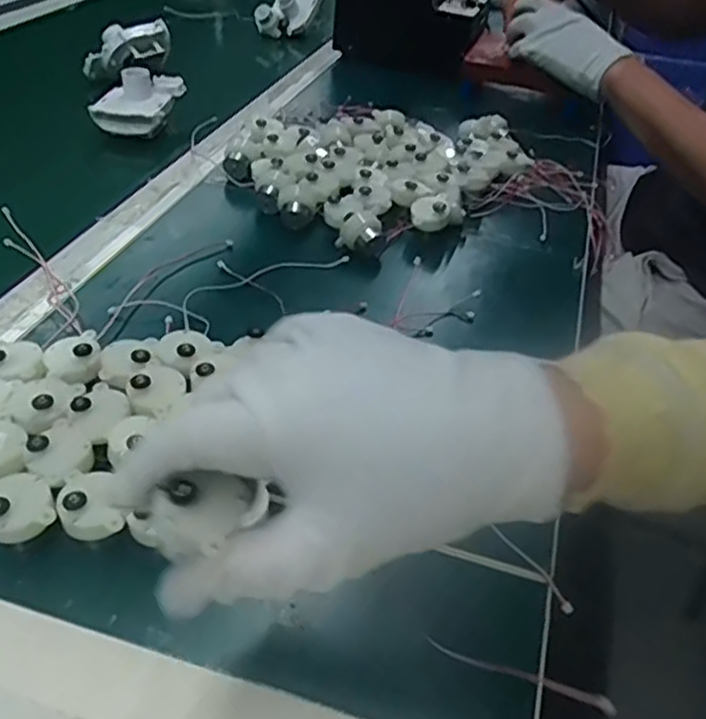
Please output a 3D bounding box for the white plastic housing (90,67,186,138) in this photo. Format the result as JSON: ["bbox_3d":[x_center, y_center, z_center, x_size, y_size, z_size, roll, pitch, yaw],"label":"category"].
[{"bbox_3d":[-0.216,-0.266,0.721,0.068,0.046,0.089,10,40,6],"label":"white plastic housing"}]

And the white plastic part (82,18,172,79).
[{"bbox_3d":[-0.258,-0.356,0.806,0.104,0.043,0.027,-27,47,-9],"label":"white plastic part"}]

